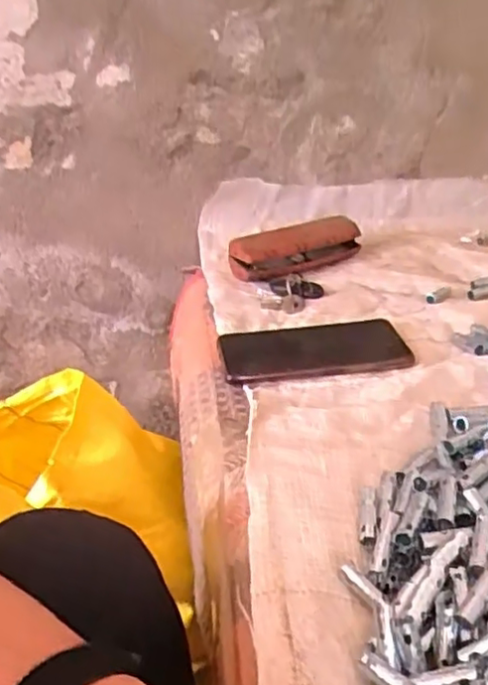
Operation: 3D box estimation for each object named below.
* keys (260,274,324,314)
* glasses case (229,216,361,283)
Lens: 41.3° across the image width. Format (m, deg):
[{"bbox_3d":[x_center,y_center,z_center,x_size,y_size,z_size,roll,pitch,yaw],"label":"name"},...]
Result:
[{"bbox_3d":[0.051,-0.053,0.695,0.053,0.022,0.067,10,33,23],"label":"keys"},{"bbox_3d":[0.062,-0.104,0.757,0.156,0.054,0.050,-17,32,-21],"label":"glasses case"}]

